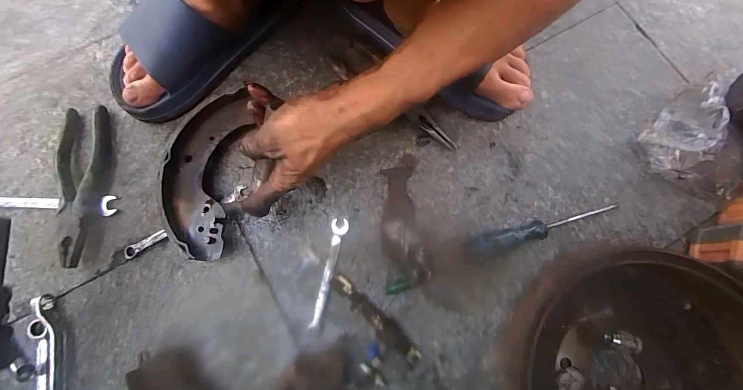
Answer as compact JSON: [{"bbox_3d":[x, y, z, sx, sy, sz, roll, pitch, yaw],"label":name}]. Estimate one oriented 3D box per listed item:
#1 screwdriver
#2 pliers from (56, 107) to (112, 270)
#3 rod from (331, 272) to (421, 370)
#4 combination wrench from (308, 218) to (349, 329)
[{"bbox_3d":[0.203,0.041,0.383,0.185,0.024,0.024,-13,76,-3],"label":"screwdriver"},{"bbox_3d":[-0.351,-0.016,0.398,0.052,0.024,0.199,-13,76,-3],"label":"pliers"},{"bbox_3d":[0.004,0.138,0.362,0.128,0.014,0.024,41,80,10],"label":"rod"},{"bbox_3d":[-0.052,0.087,0.376,0.018,0.008,0.124,15,77,4],"label":"combination wrench"}]

